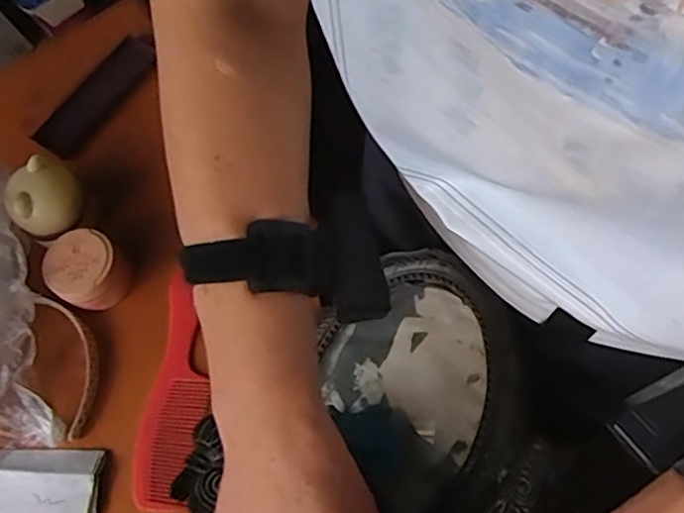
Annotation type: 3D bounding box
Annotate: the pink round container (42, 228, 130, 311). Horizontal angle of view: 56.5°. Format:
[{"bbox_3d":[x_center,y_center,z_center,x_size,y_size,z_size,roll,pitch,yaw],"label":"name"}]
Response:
[{"bbox_3d":[-0.228,0.014,0.570,0.059,0.049,0.058,-2,66,6],"label":"pink round container"}]

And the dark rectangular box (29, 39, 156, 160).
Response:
[{"bbox_3d":[-0.253,-0.168,0.665,0.043,0.007,0.155,31,69,7],"label":"dark rectangular box"}]

